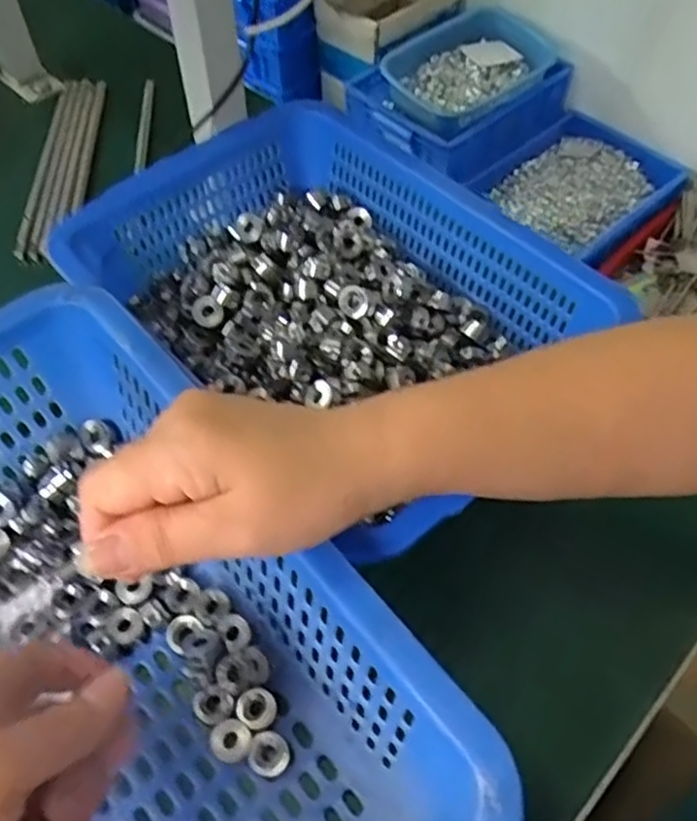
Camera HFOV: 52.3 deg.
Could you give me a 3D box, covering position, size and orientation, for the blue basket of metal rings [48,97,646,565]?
[{"bbox_3d":[-0.016,-0.074,0.450,0.222,0.071,0.308,-39,63,-24],"label":"blue basket of metal rings"}]

